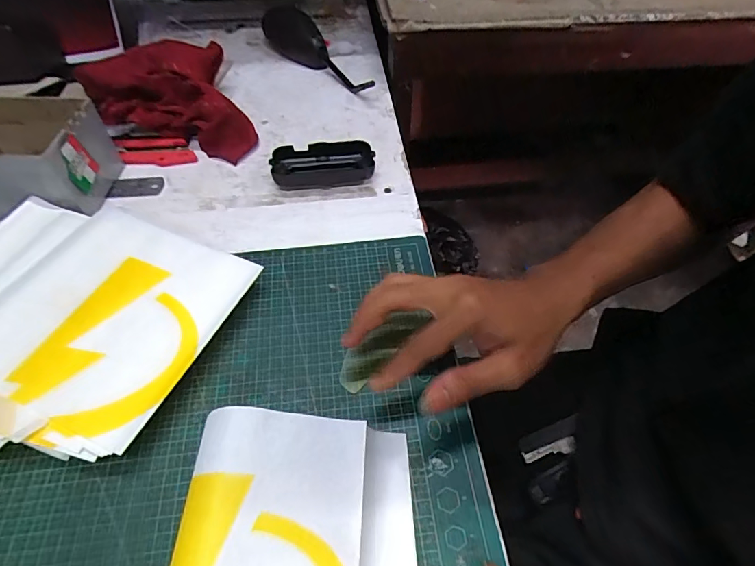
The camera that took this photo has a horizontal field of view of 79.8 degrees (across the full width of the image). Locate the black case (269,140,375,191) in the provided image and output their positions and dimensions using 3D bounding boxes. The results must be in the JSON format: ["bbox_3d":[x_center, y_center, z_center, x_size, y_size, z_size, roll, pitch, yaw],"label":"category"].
[{"bbox_3d":[-0.061,-0.131,0.502,0.108,0.026,0.054,-6,52,-6],"label":"black case"}]

